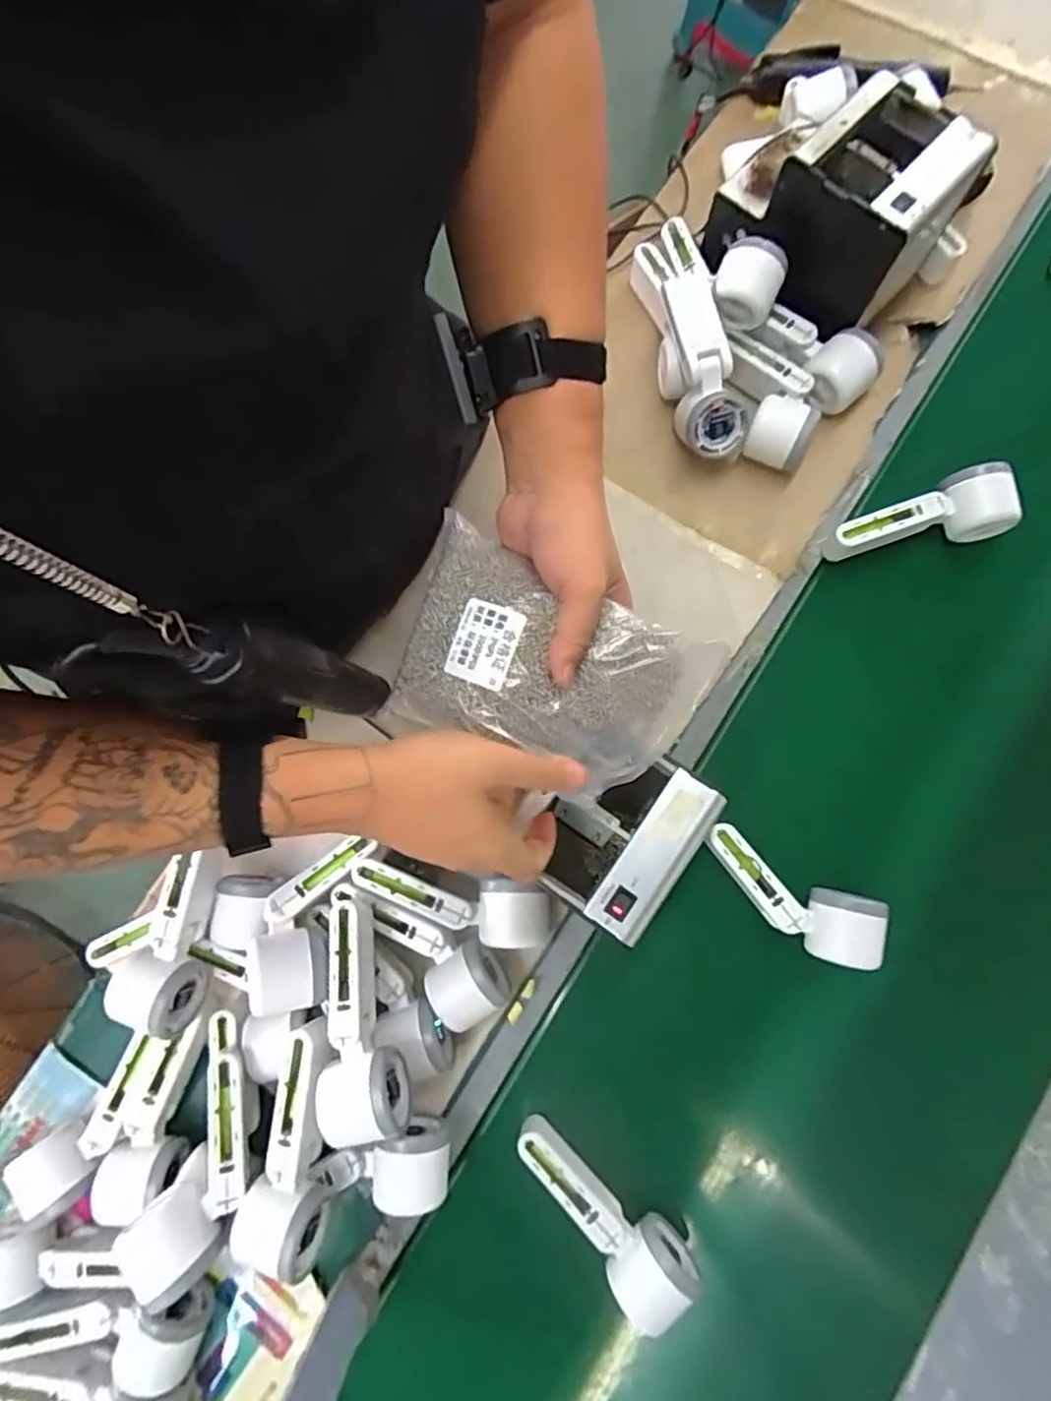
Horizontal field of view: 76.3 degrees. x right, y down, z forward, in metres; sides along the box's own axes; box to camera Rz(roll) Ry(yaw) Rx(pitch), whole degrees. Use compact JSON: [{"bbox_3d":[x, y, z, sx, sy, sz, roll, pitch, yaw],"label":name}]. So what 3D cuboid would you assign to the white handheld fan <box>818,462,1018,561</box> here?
[{"bbox_3d":[0.357,-0.157,0.599,0.152,0.049,0.063,-22,80,-5],"label":"white handheld fan"}]

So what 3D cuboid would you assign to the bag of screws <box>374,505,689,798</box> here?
[{"bbox_3d":[0.010,-0.025,0.435,0.180,0.053,0.129,23,80,4],"label":"bag of screws"}]

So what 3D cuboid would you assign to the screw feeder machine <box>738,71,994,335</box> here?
[{"bbox_3d":[0.301,-0.442,0.617,0.128,0.137,0.158,42,81,7],"label":"screw feeder machine"}]

